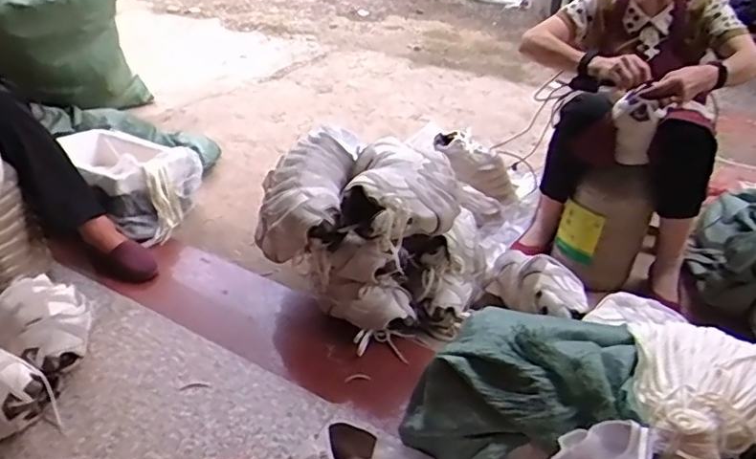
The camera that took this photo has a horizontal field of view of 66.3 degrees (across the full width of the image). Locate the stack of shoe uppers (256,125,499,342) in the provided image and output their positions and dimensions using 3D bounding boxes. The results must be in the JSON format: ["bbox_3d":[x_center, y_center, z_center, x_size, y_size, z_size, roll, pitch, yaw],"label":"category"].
[{"bbox_3d":[-0.018,0.015,1.253,0.451,0.326,0.293,14,39,18],"label":"stack of shoe uppers"}]

